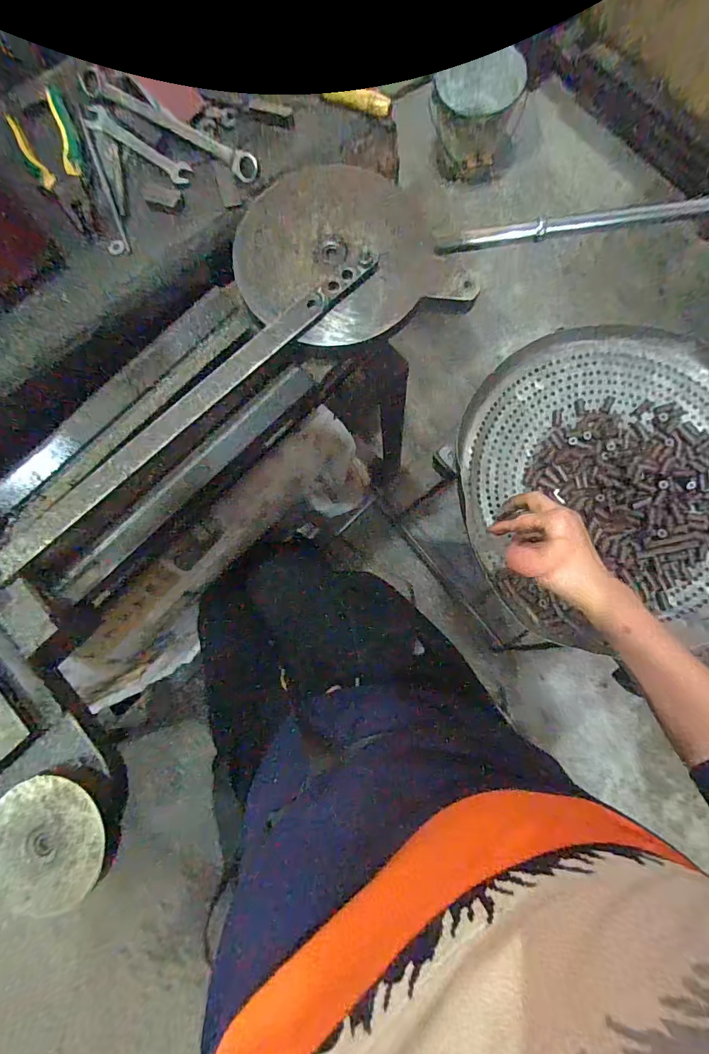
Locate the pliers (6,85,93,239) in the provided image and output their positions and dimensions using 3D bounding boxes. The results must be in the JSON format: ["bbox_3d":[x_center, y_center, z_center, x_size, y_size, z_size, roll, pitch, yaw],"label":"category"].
[{"bbox_3d":[-0.335,-0.408,0.488,0.063,0.020,0.199,-24,81,0],"label":"pliers"}]

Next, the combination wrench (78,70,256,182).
[{"bbox_3d":[-0.212,-0.458,0.491,0.268,0.021,0.031,35,86,8],"label":"combination wrench"}]

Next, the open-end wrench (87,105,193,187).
[{"bbox_3d":[-0.249,-0.439,0.501,0.153,0.011,0.026,36,86,8],"label":"open-end wrench"}]

